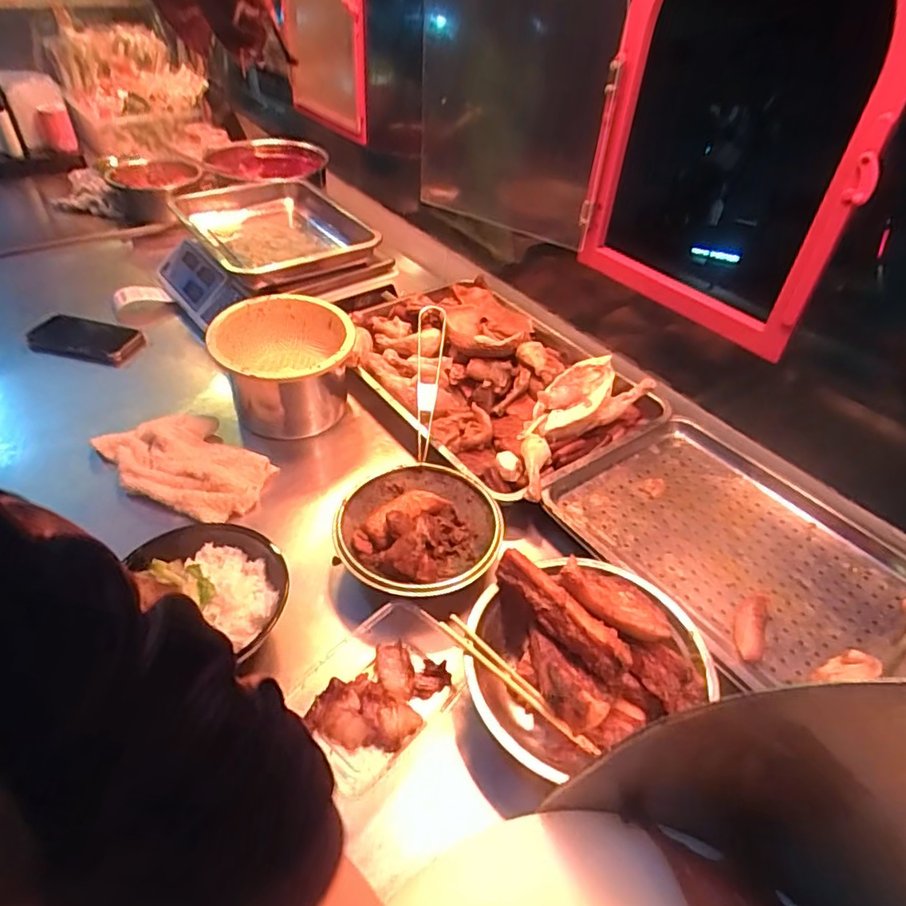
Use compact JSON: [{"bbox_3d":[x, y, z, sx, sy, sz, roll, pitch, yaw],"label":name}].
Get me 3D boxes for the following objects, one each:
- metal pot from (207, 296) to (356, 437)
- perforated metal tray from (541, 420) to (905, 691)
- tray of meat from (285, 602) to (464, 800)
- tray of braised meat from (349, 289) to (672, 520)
[{"bbox_3d":[-0.236,-0.117,0.848,0.187,0.143,0.158,-10,44,-16],"label":"metal pot"},{"bbox_3d":[0.327,0.106,0.695,0.283,0.034,0.380,-27,52,-33],"label":"perforated metal tray"},{"bbox_3d":[-0.064,0.221,0.559,0.112,0.039,0.163,30,48,26],"label":"tray of meat"},{"bbox_3d":[0.043,-0.129,0.908,0.330,0.077,0.486,-24,50,-28],"label":"tray of braised meat"}]

